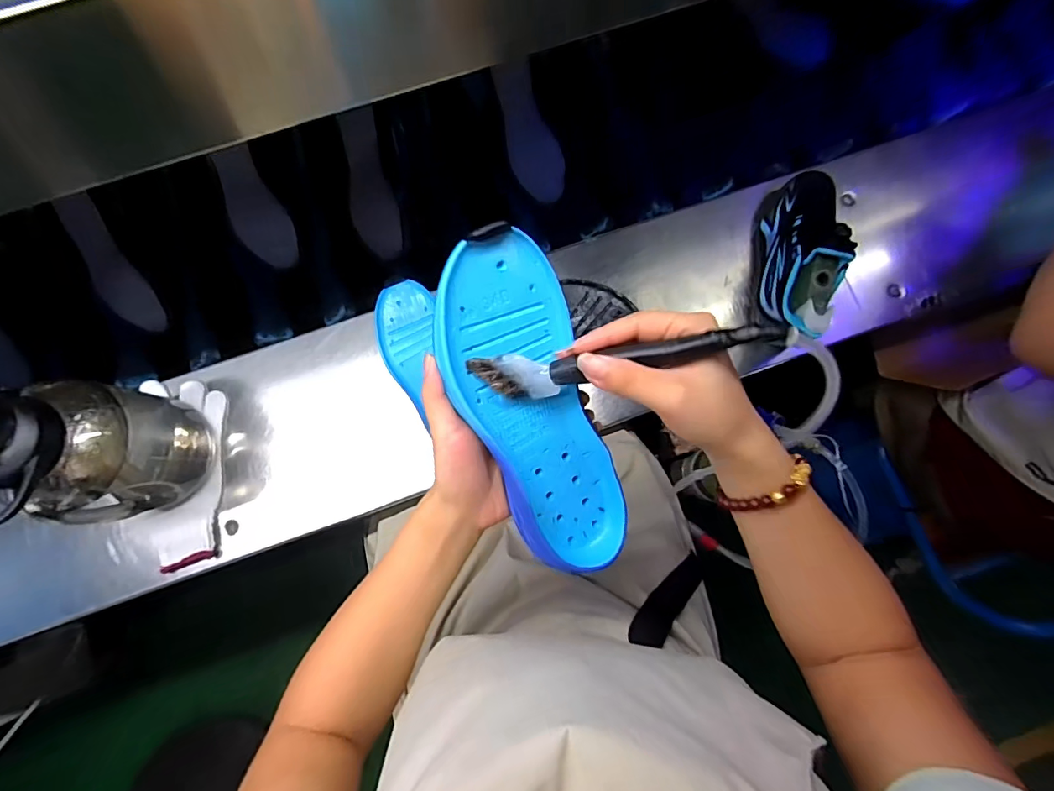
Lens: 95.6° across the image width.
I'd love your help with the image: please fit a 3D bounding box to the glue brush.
[{"bbox_3d":[0.051,-0.015,0.280,0.175,0.036,0.010,-5,37,22],"label":"glue brush"}]

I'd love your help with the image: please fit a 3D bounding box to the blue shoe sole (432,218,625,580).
[{"bbox_3d":[0.005,0.012,0.317,0.084,0.027,0.222,-22,104,-5],"label":"blue shoe sole"}]

